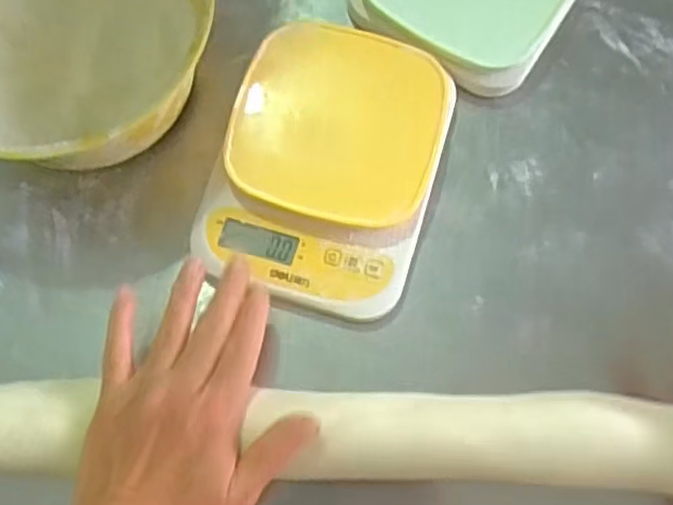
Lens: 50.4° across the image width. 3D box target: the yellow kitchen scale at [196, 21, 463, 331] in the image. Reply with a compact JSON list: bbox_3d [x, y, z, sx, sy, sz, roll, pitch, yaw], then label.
[{"bbox_3d":[-0.006,-0.059,0.500,0.146,0.033,0.194,15,74,4],"label":"yellow kitchen scale"}]

